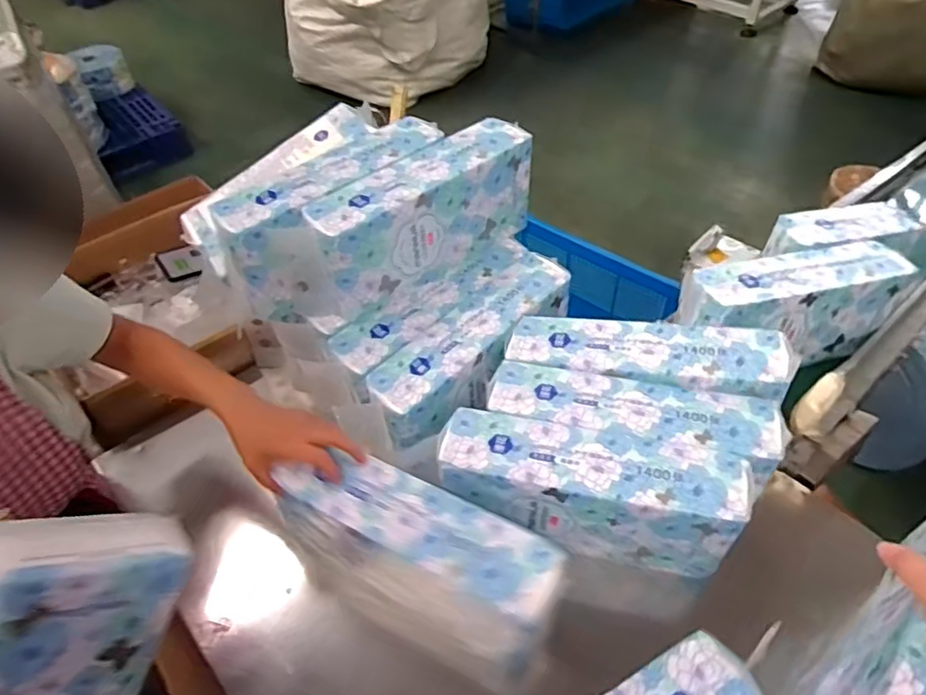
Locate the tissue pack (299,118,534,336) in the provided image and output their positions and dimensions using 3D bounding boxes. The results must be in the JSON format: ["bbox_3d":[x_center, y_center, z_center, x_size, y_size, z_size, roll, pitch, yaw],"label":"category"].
[{"bbox_3d":[-0.065,-0.185,0.895,0.364,0.157,0.096,-34,55,-25],"label":"tissue pack"}]

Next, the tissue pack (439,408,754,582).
[{"bbox_3d":[0.150,0.179,0.747,0.341,0.131,0.094,10,49,11],"label":"tissue pack"}]

